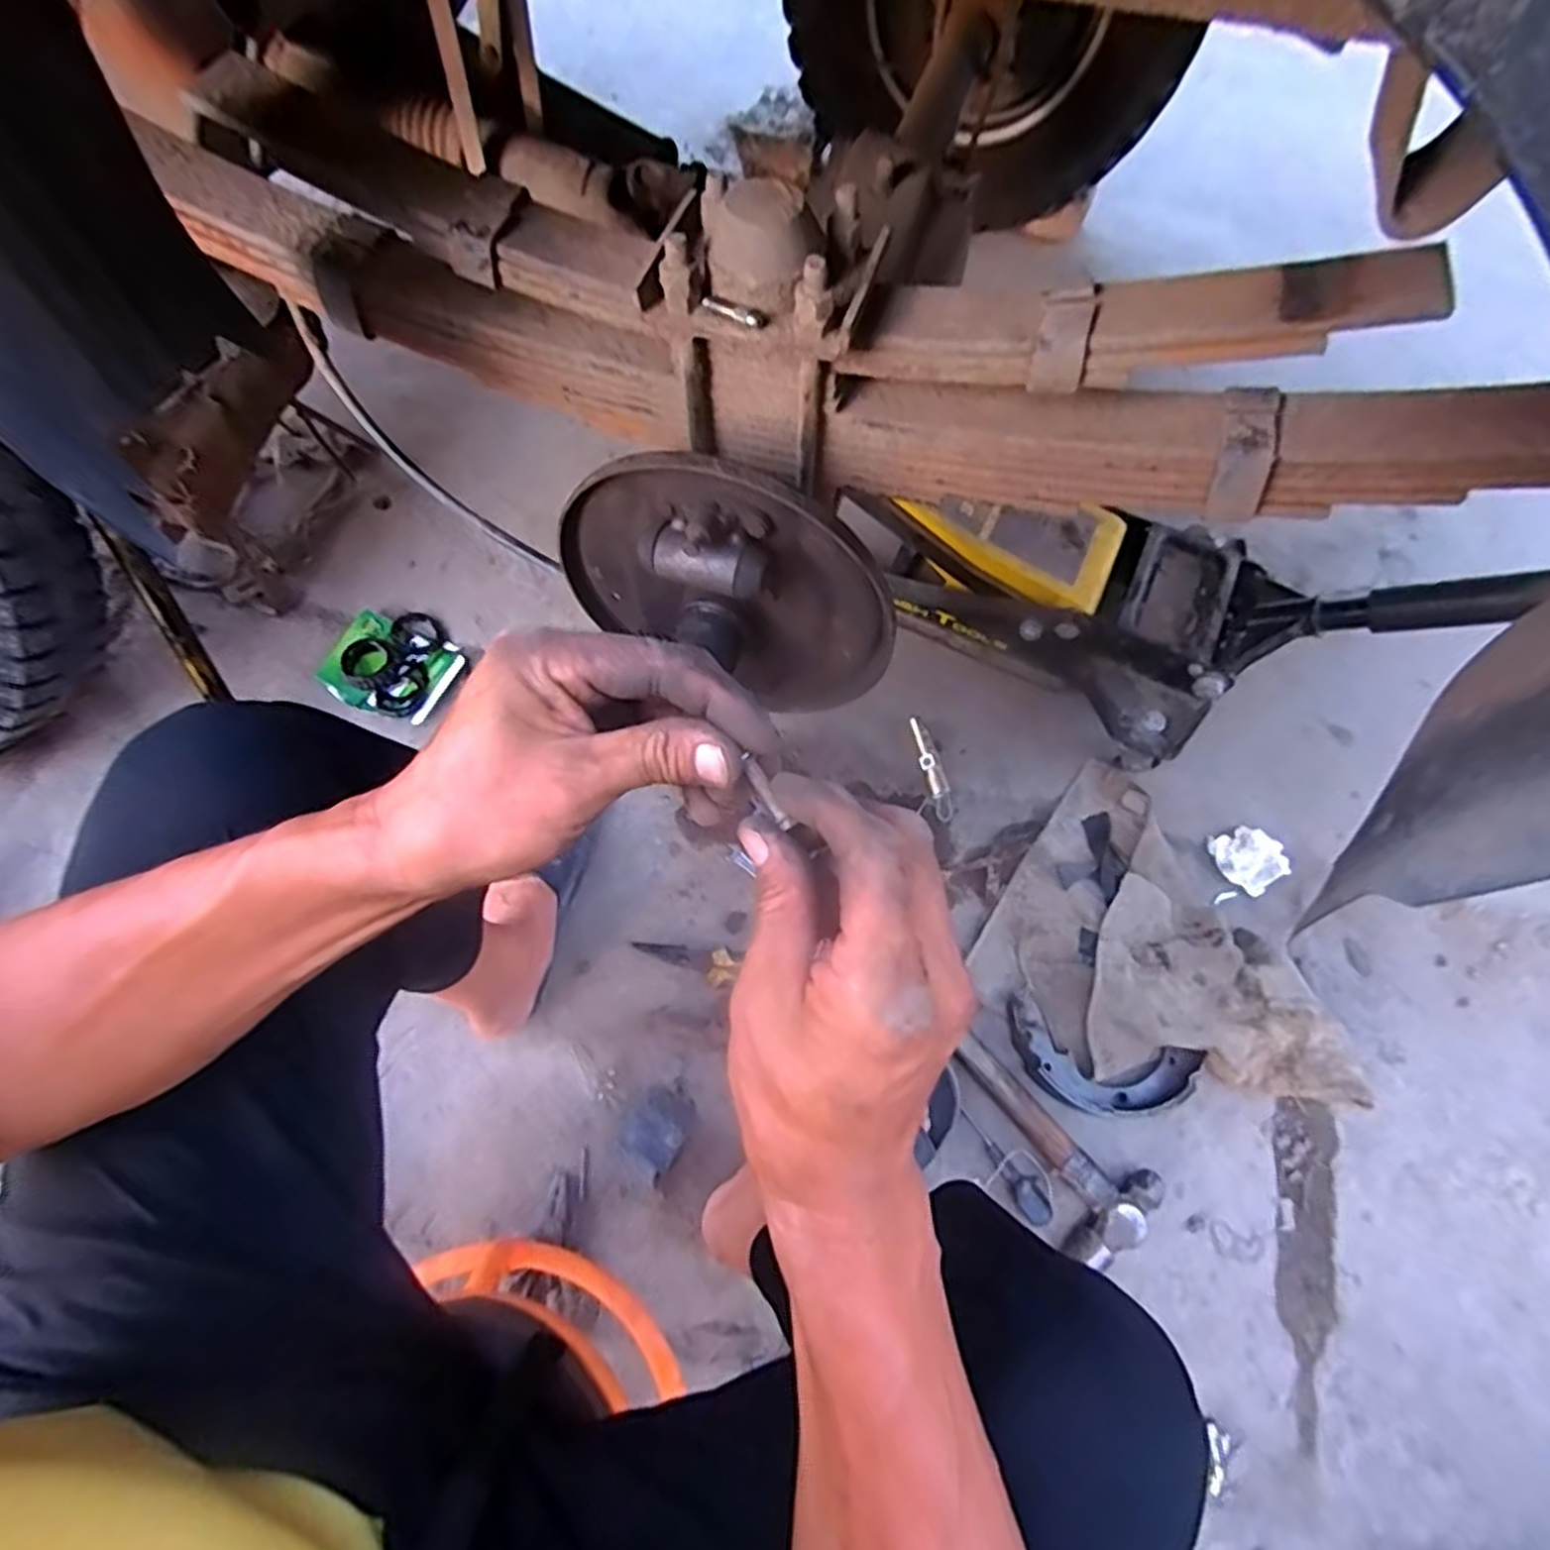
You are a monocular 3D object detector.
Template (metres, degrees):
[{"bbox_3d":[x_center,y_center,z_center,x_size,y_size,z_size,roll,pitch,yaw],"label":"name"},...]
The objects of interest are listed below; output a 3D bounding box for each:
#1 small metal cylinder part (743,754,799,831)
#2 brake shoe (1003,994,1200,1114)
[{"bbox_3d":[-0.002,0.007,0.262,0.005,0.004,0.028,-30,77,-12],"label":"small metal cylinder part"},{"bbox_3d":[0.336,0.303,0.776,0.191,0.031,0.090,18,70,6],"label":"brake shoe"}]

